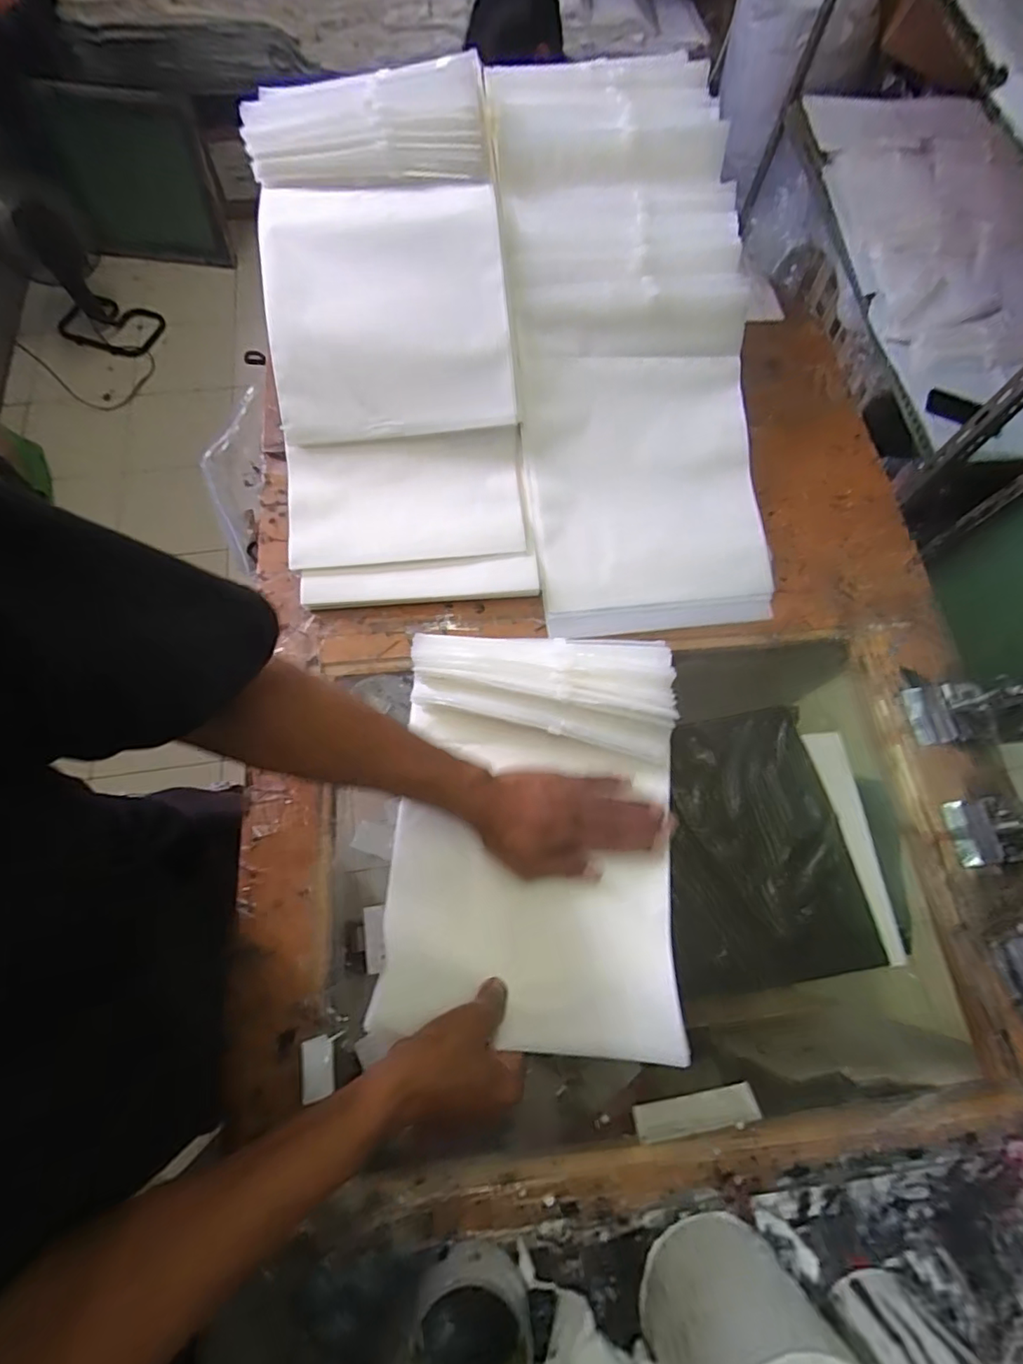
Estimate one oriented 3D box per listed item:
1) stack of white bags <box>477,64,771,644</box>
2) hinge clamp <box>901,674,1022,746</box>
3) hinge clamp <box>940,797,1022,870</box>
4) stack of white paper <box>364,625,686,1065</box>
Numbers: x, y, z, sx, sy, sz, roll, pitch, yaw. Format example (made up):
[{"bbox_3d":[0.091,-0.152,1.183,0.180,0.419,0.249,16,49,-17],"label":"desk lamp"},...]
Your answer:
[{"bbox_3d":[0.130,-0.386,0.621,0.262,0.054,0.661,-7,94,-4],"label":"stack of white bags"},{"bbox_3d":[0.453,0.017,0.544,0.080,0.090,0.061,-15,71,-7],"label":"hinge clamp"},{"bbox_3d":[0.464,0.131,0.505,0.082,0.079,0.064,-6,70,-4],"label":"hinge clamp"},{"bbox_3d":[0.022,0.121,0.489,0.240,0.059,0.335,3,69,0],"label":"stack of white paper"}]

